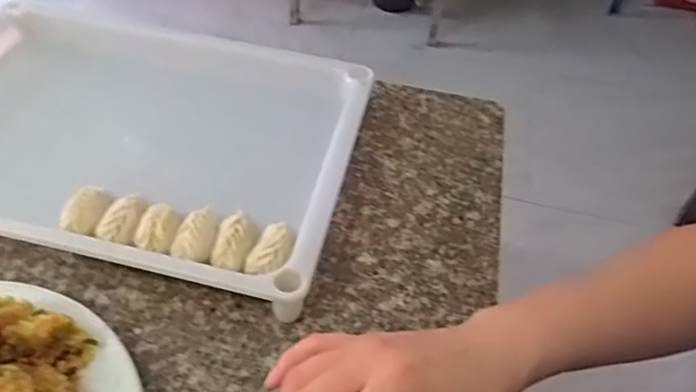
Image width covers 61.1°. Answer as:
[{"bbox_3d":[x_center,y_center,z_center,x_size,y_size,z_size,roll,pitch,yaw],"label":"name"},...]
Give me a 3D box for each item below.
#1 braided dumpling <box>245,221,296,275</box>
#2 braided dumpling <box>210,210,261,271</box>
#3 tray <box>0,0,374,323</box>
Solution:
[{"bbox_3d":[-0.053,0.039,0.422,0.025,0.013,0.048,20,50,12],"label":"braided dumpling"},{"bbox_3d":[-0.081,0.033,0.426,0.027,0.017,0.049,10,49,4],"label":"braided dumpling"},{"bbox_3d":[-0.188,-0.049,0.504,0.372,0.051,0.256,12,49,6],"label":"tray"}]

